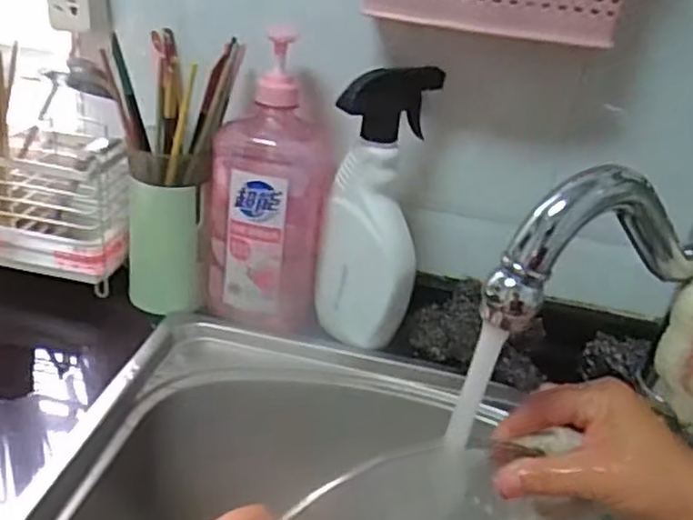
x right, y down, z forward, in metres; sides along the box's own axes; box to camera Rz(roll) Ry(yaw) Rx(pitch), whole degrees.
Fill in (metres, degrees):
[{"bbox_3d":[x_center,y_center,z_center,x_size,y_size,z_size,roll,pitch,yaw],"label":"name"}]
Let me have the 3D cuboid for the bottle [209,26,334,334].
[{"bbox_3d":[-0.068,-0.055,0.605,0.102,0.224,0.069,4,28,-6],"label":"bottle"}]

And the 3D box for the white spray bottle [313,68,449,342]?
[{"bbox_3d":[0.022,-0.040,0.590,0.083,0.229,0.058,9,27,3],"label":"white spray bottle"}]

